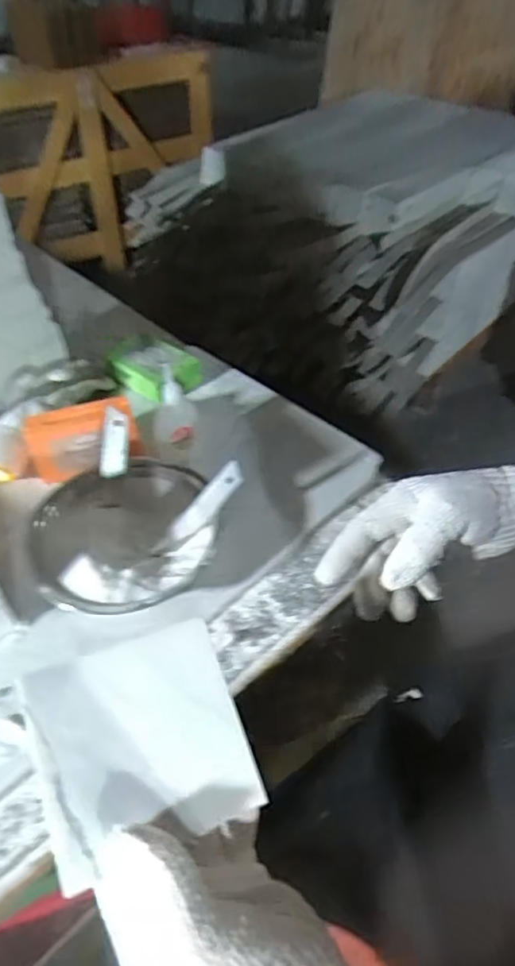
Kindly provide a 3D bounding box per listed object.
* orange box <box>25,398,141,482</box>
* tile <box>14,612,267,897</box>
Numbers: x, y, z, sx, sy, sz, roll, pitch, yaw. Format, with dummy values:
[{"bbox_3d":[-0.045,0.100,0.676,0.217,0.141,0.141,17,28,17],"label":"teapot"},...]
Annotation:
[{"bbox_3d":[-0.158,-0.039,0.528,0.096,0.060,0.028,-15,47,-16],"label":"orange box"},{"bbox_3d":[-0.059,0.129,0.291,0.100,0.006,0.096,-16,73,-18],"label":"tile"}]

